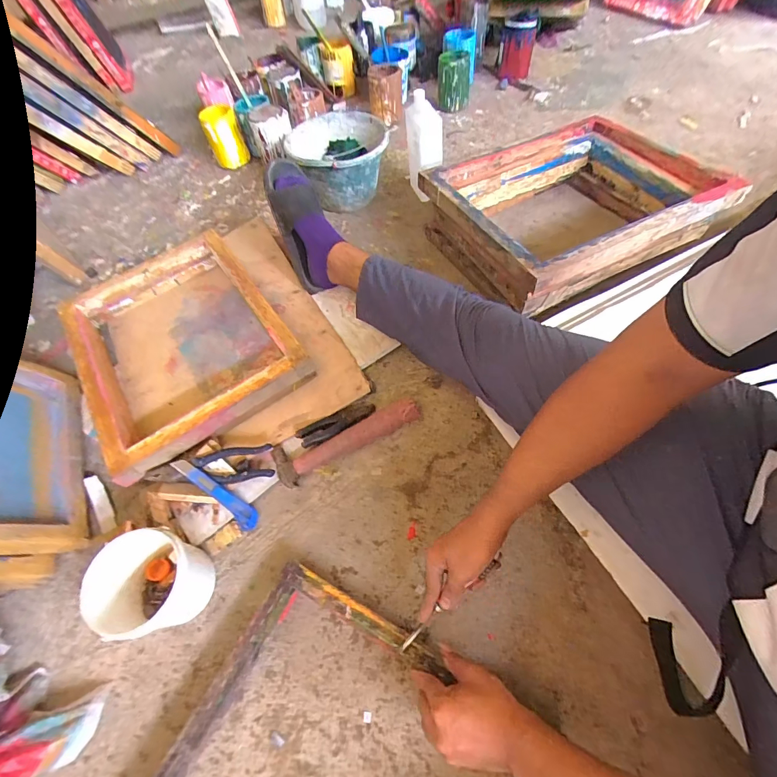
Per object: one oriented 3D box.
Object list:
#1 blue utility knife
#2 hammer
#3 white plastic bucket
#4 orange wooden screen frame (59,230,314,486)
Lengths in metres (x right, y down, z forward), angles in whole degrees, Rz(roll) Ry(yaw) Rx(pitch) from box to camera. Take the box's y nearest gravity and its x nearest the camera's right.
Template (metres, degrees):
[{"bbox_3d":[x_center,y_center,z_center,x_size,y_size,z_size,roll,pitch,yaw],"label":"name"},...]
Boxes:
[{"bbox_3d":[-0.282,0.171,0.630,0.162,0.010,0.031,43,67,-10],"label":"blue utility knife"},{"bbox_3d":[-0.069,0.085,0.680,0.270,0.035,0.073,-24,60,-8],"label":"hammer"},{"bbox_3d":[-0.327,0.273,0.539,0.116,0.129,0.122,-7,59,2],"label":"white plastic bucket"},{"bbox_3d":[-0.416,-0.092,0.769,0.369,0.088,0.460,-33,63,-15],"label":"orange wooden screen frame"}]

